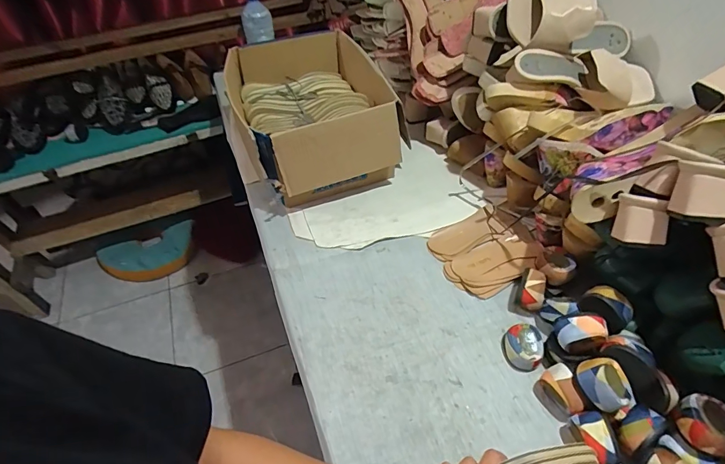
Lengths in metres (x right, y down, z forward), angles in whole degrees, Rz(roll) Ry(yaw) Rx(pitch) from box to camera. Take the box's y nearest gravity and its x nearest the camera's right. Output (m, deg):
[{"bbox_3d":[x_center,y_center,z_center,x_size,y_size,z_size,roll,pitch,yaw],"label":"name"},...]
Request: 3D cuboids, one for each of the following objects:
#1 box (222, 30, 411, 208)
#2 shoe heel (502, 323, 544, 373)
[{"bbox_3d":[-0.108,-0.255,0.887,0.332,0.195,0.379,-16,50,-12],"label":"box"},{"bbox_3d":[0.234,0.166,0.594,0.046,0.042,0.057,-3,49,0],"label":"shoe heel"}]

